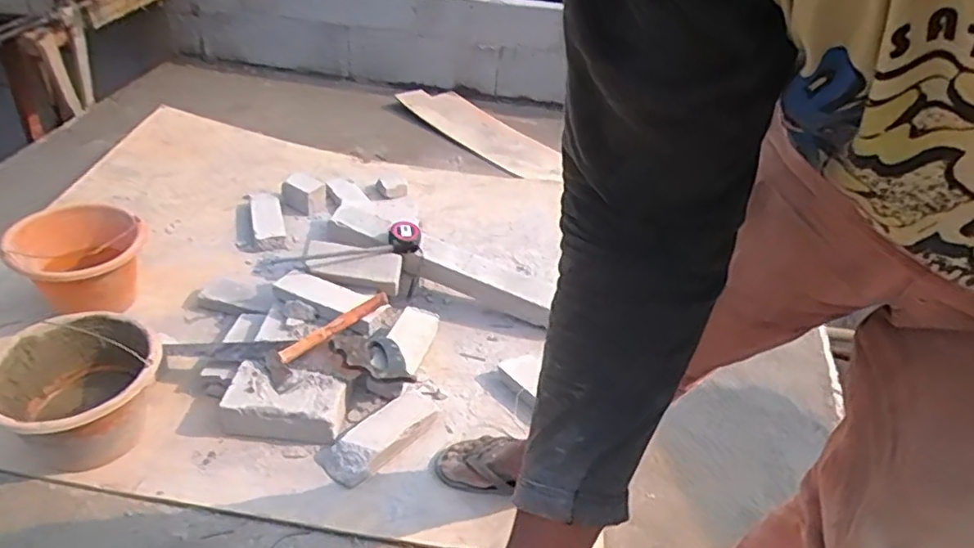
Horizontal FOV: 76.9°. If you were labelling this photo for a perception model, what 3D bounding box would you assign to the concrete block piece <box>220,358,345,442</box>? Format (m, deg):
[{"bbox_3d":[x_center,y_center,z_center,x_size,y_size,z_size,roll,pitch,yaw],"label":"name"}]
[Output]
[{"bbox_3d":[-0.366,0.243,1.120,0.215,0.084,0.114,10,37,5],"label":"concrete block piece"}]

